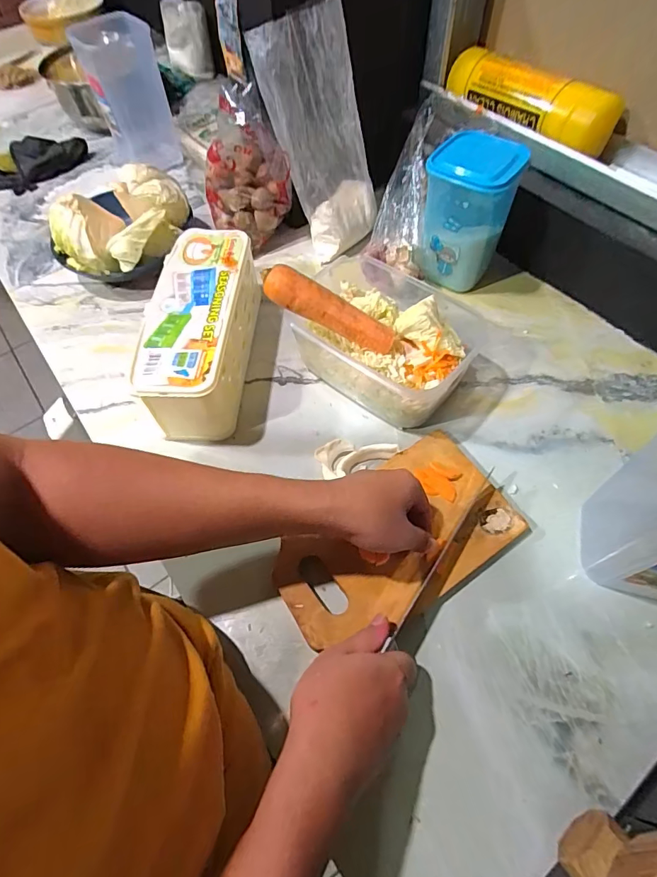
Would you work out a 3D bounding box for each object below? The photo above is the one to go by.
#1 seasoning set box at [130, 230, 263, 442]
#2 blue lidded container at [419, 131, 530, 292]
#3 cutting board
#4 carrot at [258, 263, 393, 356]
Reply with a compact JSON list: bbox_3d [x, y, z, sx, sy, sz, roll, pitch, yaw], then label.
[{"bbox_3d":[-0.146,-0.122,0.529,0.093,0.093,0.237,1,59,4],"label":"seasoning set box"},{"bbox_3d":[0.170,-0.273,0.566,0.097,0.155,0.101,14,61,11],"label":"blue lidded container"},{"bbox_3d":[0.063,0.096,0.430,0.228,0.013,0.131,-32,63,-15],"label":"cutting board"},{"bbox_3d":[0.001,-0.133,0.472,0.147,0.032,0.029,25,60,-13],"label":"carrot"}]

